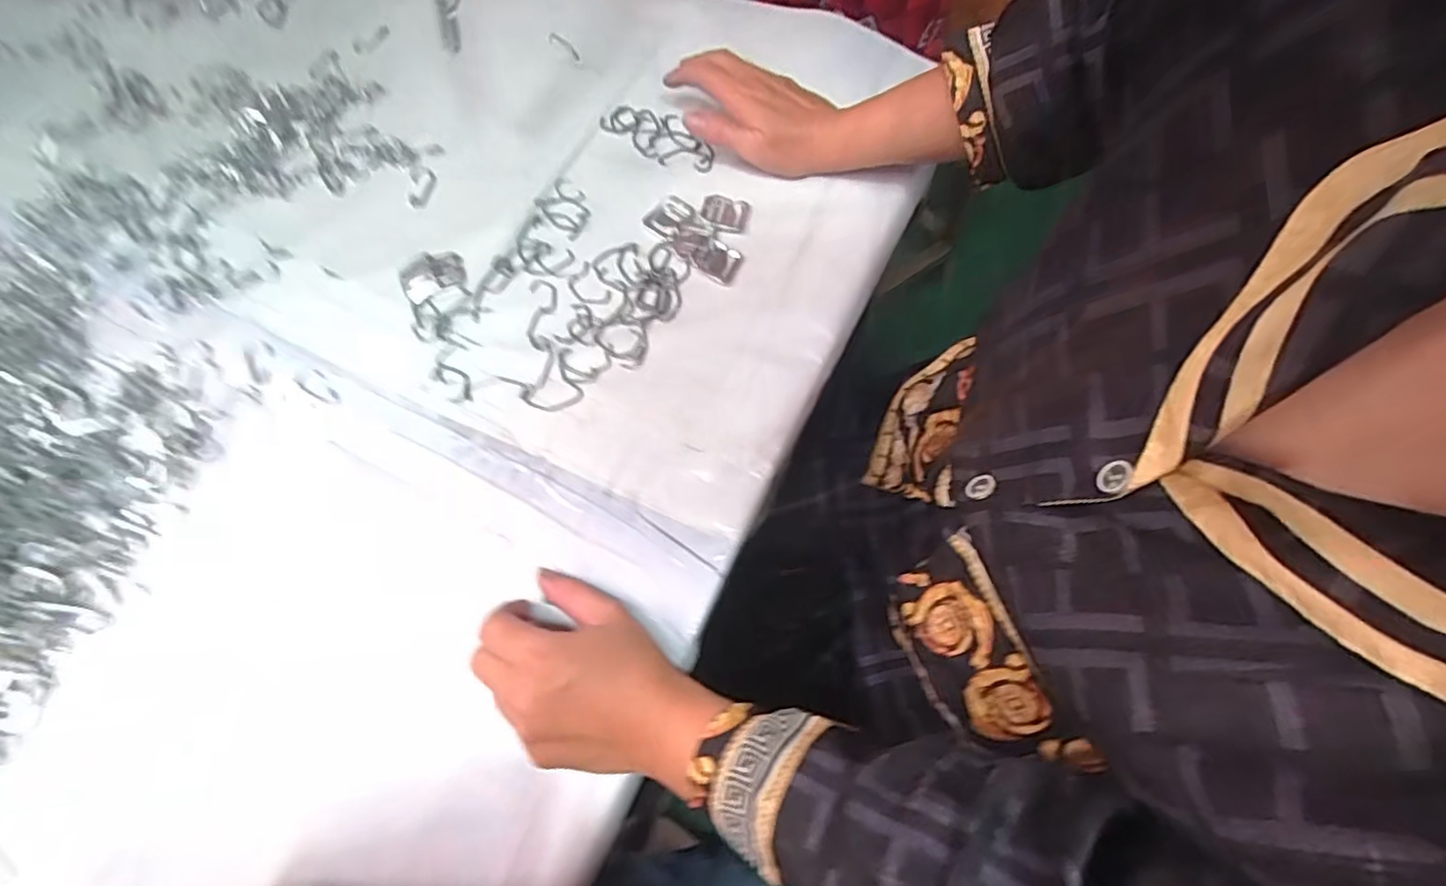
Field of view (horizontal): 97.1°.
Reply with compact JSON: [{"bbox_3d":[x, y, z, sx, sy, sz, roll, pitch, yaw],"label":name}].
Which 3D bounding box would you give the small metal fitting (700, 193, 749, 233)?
[{"bbox_3d":[0.002,-0.175,0.484,0.035,0.004,0.031,12,70,7],"label":"small metal fitting"}]

